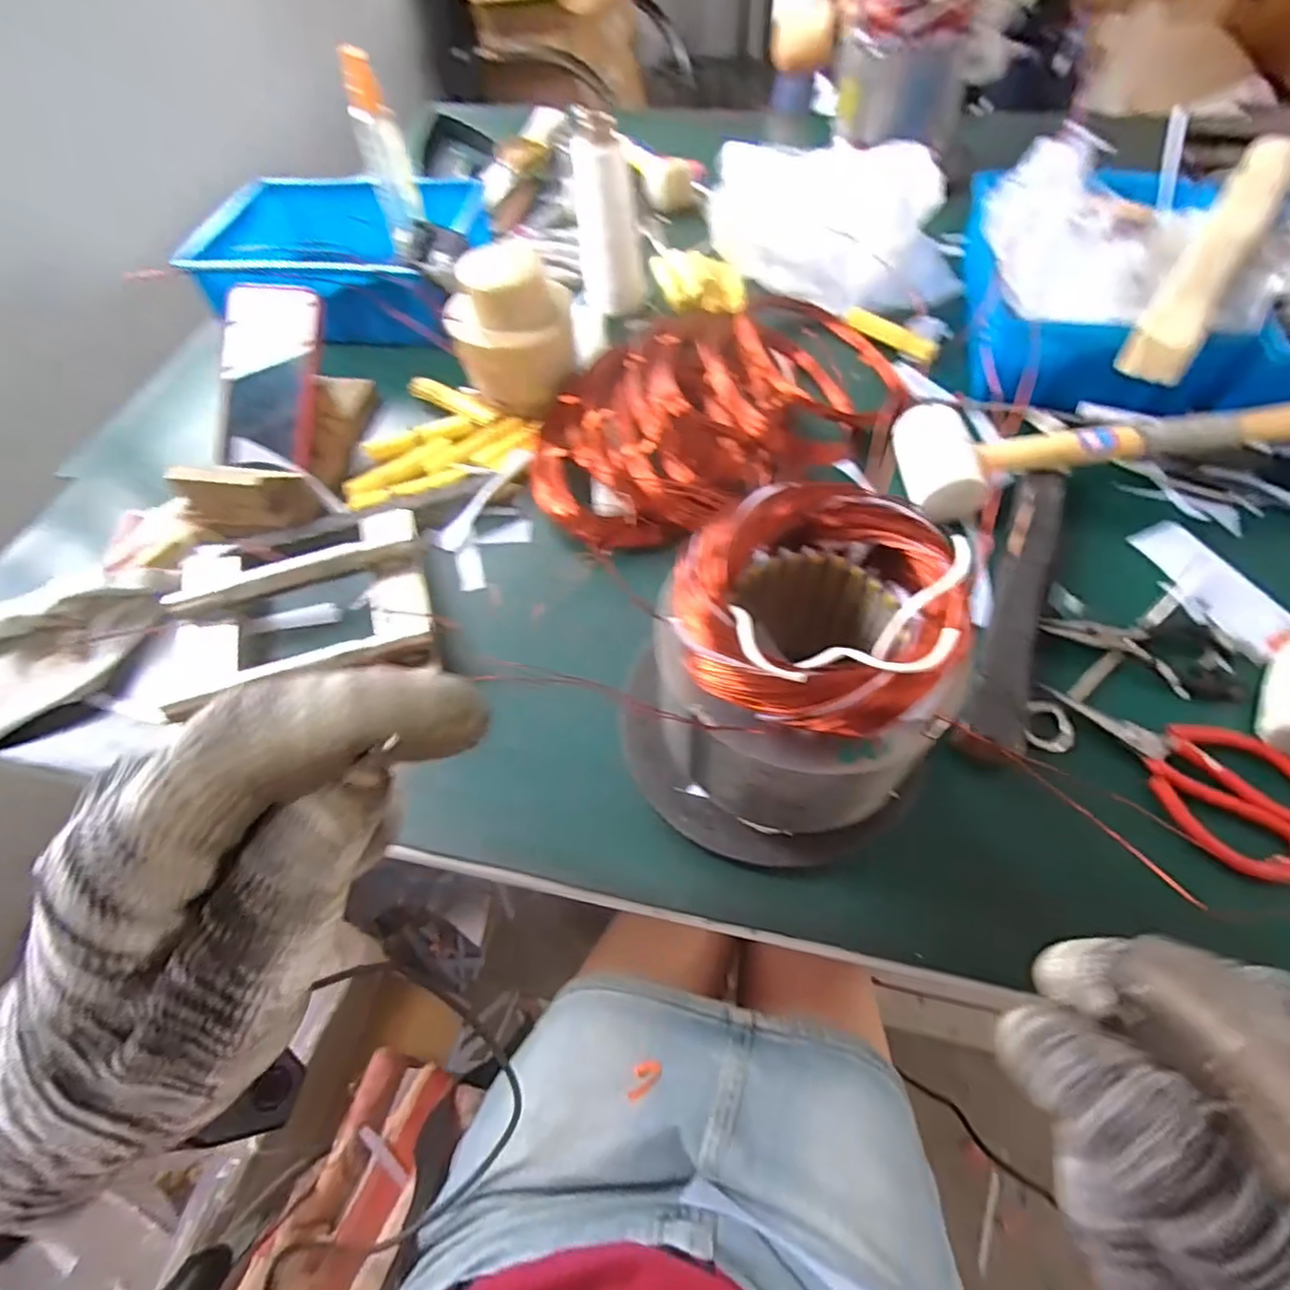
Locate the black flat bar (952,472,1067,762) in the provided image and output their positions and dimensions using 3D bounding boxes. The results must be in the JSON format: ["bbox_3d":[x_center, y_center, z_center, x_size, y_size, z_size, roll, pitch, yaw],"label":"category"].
[{"bbox_3d":[0.268,-0.034,0.463,0.038,0.014,0.272,19,60,20],"label":"black flat bar"}]

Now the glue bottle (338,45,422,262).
[{"bbox_3d":[-0.257,-0.483,0.648,0.041,0.157,0.037,-19,58,-8],"label":"glue bottle"}]

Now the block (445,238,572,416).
[{"bbox_3d":[-0.116,-0.283,0.594,0.113,0.110,0.095,-14,58,-5],"label":"block"}]

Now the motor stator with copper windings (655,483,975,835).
[{"bbox_3d":[0.083,0.009,0.342,0.127,0.136,0.124,11,59,11],"label":"motor stator with copper windings"}]

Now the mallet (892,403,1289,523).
[{"bbox_3d":[0.355,-0.167,0.531,0.290,0.054,0.104,-10,57,-3],"label":"mallet"}]

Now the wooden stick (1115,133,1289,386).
[{"bbox_3d":[0.473,-0.326,0.536,0.046,0.046,0.327,32,65,22],"label":"wooden stick"}]

